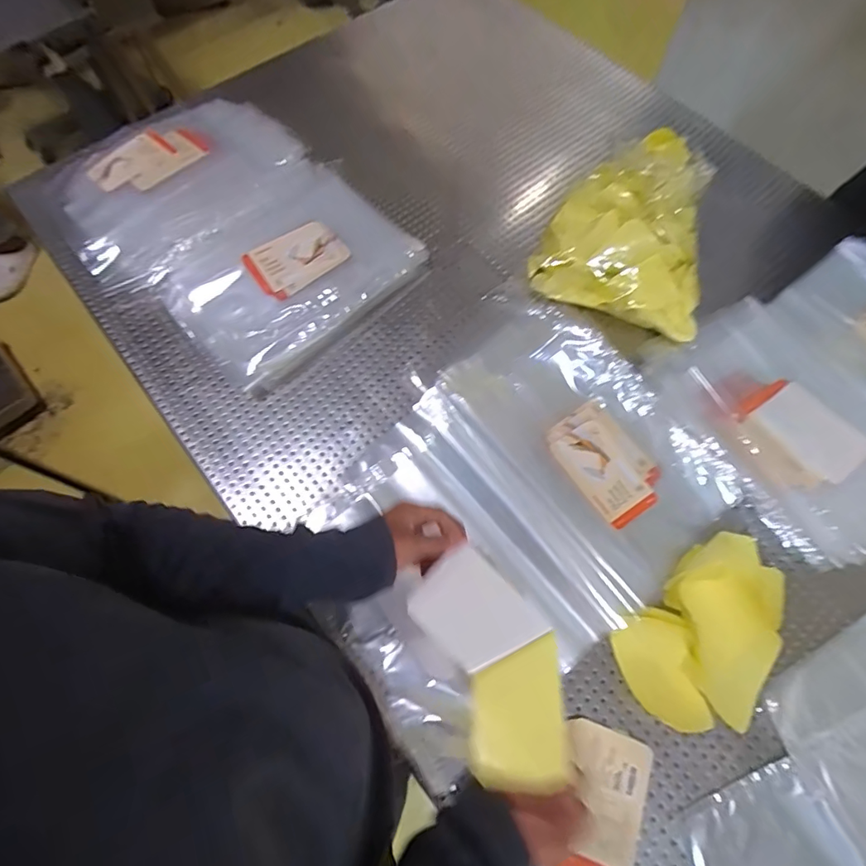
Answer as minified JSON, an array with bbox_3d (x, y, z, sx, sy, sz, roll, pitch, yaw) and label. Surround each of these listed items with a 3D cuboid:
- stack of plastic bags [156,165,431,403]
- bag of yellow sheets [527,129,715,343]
[{"bbox_3d":[-0.204,-0.242,0.716,0.352,0.084,0.256,-37,74,-13],"label":"stack of plastic bags"},{"bbox_3d":[0.303,-0.322,0.717,0.246,0.102,0.300,19,70,7],"label":"bag of yellow sheets"}]

